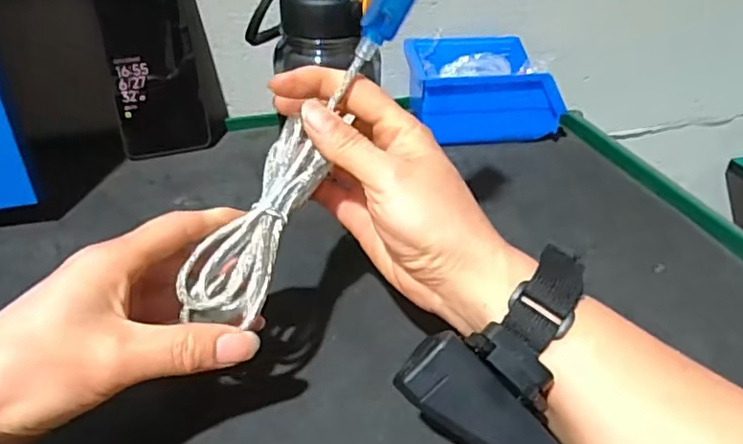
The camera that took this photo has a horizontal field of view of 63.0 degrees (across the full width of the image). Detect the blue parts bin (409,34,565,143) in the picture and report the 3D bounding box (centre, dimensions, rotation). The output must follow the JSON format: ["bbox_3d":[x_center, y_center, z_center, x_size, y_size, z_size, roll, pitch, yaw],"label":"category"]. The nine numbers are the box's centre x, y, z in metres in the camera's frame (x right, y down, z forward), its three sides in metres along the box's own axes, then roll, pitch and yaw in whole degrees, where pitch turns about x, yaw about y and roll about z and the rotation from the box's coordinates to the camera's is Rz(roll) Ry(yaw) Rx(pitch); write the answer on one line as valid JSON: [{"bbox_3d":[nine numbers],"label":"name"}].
[{"bbox_3d":[0.102,-0.126,0.584,0.130,0.068,0.105,-3,35,-4],"label":"blue parts bin"}]

